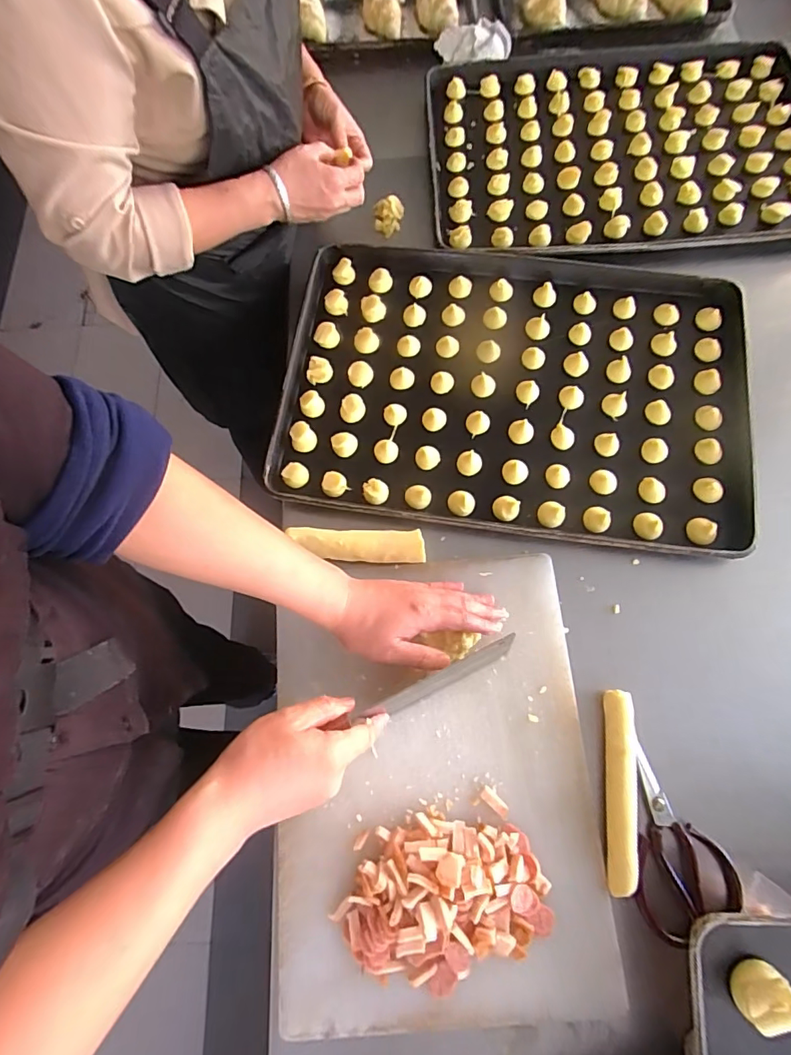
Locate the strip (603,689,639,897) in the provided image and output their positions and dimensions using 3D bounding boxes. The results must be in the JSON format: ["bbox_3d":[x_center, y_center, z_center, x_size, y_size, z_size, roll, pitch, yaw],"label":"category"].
[{"bbox_3d":[0.233,0.268,0.502,0.028,0.023,0.186,5,73,3],"label":"strip"}]

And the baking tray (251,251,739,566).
[{"bbox_3d":[0.152,-0.189,0.650,0.589,0.023,0.411,7,73,4],"label":"baking tray"}]

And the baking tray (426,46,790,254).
[{"bbox_3d":[0.354,-0.604,0.766,0.585,0.023,0.421,-5,73,0],"label":"baking tray"}]

